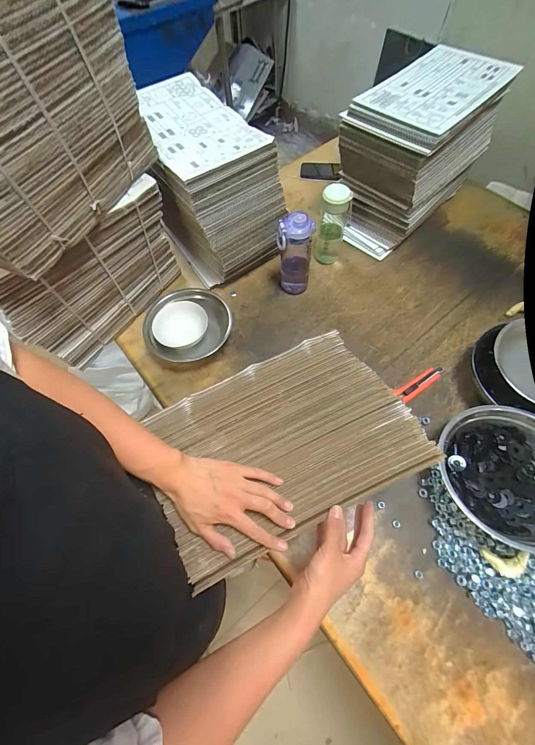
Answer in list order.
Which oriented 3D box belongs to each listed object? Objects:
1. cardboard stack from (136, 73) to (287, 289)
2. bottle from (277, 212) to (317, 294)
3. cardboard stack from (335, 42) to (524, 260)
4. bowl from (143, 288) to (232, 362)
[{"bbox_3d":[-0.165,-0.484,0.846,0.253,0.303,0.428,-29,66,-12],"label":"cardboard stack"},{"bbox_3d":[0.069,-0.297,0.797,0.075,0.212,0.077,-1,63,2],"label":"bottle"},{"bbox_3d":[0.389,-0.587,0.878,0.240,0.301,0.442,40,71,20],"label":"cardboard stack"},{"bbox_3d":[-0.190,-0.110,0.789,0.197,0.073,0.201,-1,63,2],"label":"bowl"}]

